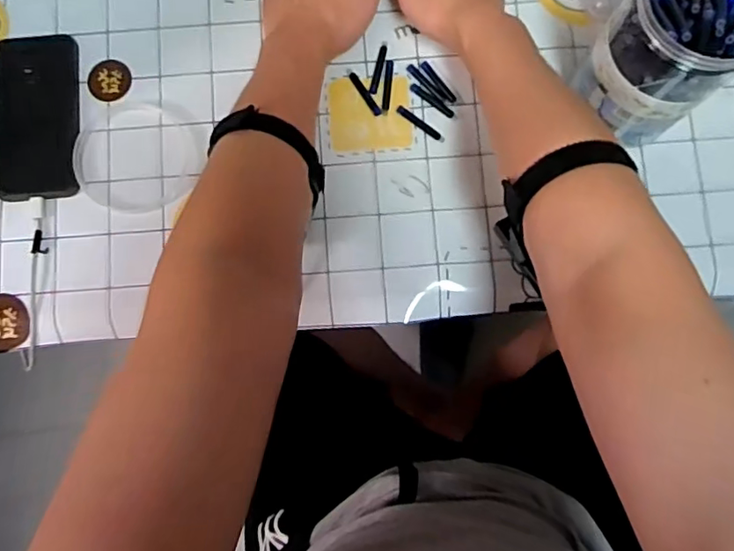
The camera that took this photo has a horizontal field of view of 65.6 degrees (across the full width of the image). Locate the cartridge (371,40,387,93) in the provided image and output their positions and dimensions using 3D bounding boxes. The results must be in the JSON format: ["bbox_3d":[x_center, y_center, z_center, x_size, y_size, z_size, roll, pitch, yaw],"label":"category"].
[{"bbox_3d":[0.011,-0.190,0.518,0.008,0.004,0.054,12,82,2],"label":"cartridge"}]

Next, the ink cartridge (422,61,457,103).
[{"bbox_3d":[0.066,-0.178,0.522,0.008,0.004,0.047,-38,83,-6],"label":"ink cartridge"}]

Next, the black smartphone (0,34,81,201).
[{"bbox_3d":[-0.295,-0.142,0.509,0.073,0.012,0.149,-6,82,-1],"label":"black smartphone"}]

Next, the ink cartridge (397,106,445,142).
[{"bbox_3d":[0.049,-0.138,0.517,0.051,0.004,0.008,36,83,5],"label":"ink cartridge"}]

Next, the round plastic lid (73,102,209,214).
[{"bbox_3d":[-0.206,-0.109,0.515,0.109,0.008,0.098,2,81,0],"label":"round plastic lid"}]

